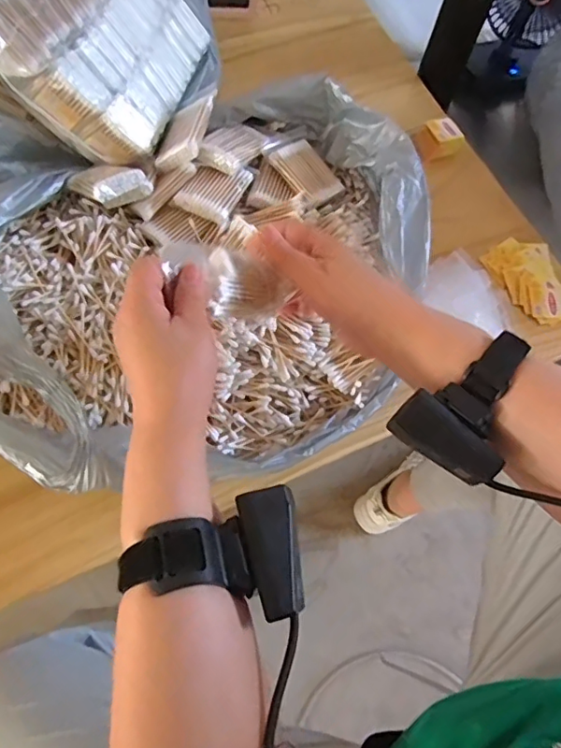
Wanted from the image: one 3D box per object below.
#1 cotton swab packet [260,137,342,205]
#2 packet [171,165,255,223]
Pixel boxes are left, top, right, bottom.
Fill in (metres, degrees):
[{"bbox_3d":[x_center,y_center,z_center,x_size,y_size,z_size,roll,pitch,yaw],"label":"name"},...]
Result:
[{"bbox_3d":[0.026,-0.218,0.568,0.055,0.011,0.083,-35,86,-22],"label":"cotton swab packet"},{"bbox_3d":[-0.069,-0.191,0.545,0.059,0.017,0.072,20,67,5],"label":"packet"}]

